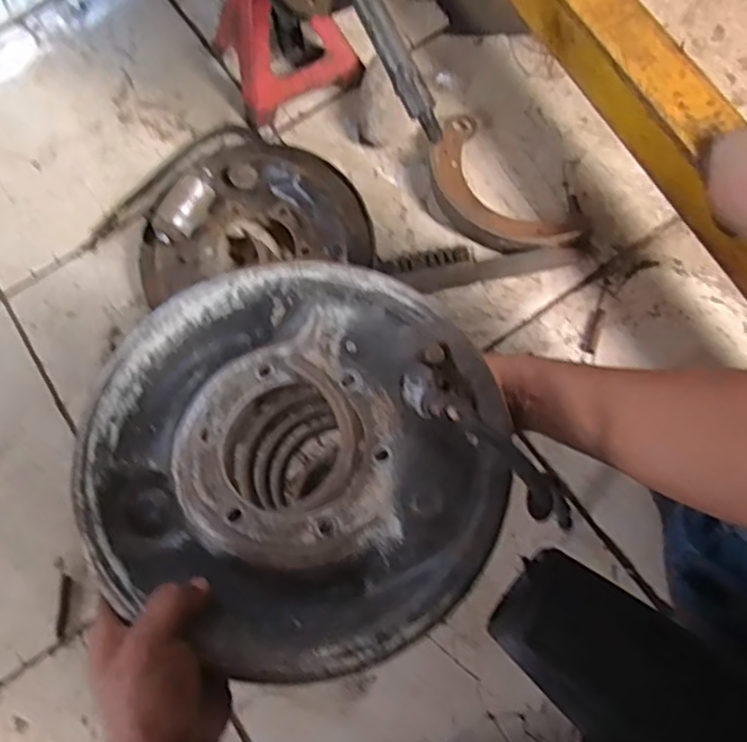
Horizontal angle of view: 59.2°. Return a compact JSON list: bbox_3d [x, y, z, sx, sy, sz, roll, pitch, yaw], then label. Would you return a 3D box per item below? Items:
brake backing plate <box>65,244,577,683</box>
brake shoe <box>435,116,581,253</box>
[{"bbox_3d":[-0.051,0.047,0.421,0.259,0.056,0.262,-1,71,2],"label":"brake backing plate"},{"bbox_3d":[0.143,-0.221,0.815,0.109,0.036,0.233,-36,73,-10],"label":"brake shoe"}]

